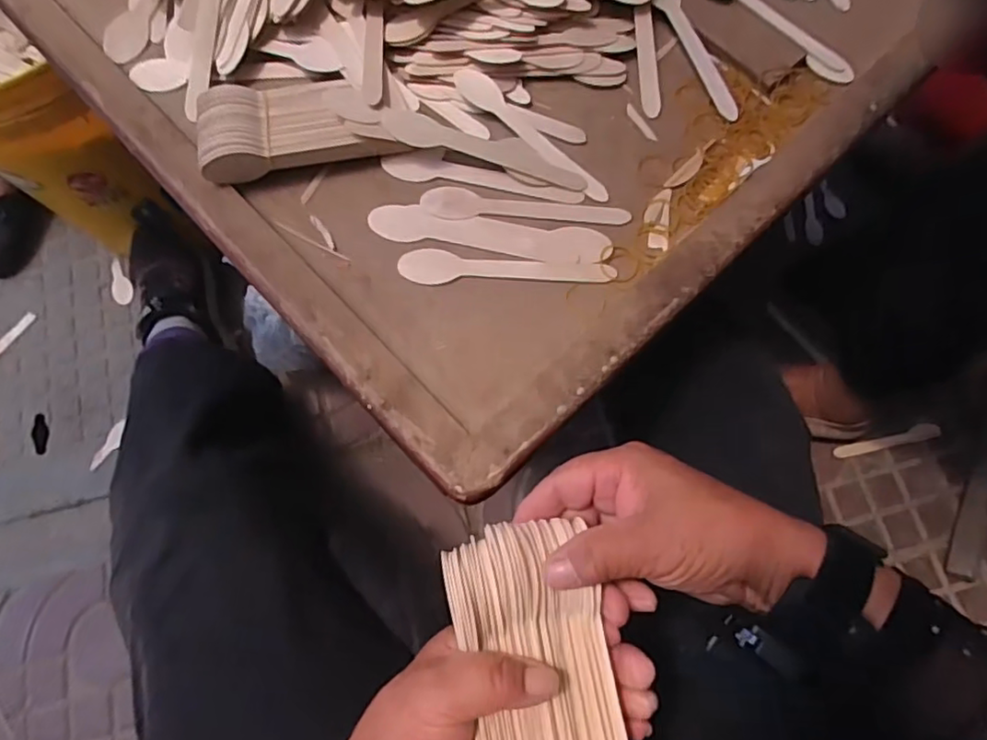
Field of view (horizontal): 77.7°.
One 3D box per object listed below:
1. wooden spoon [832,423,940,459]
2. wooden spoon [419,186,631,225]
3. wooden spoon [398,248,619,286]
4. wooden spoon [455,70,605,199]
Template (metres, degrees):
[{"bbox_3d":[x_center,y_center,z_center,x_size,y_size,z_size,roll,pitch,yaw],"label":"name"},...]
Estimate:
[{"bbox_3d":[0.551,0.100,0.857,0.154,0.011,0.022,-14,73,-6],"label":"wooden spoon"},{"bbox_3d":[0.023,-0.119,0.461,0.154,0.004,0.026,8,72,1],"label":"wooden spoon"},{"bbox_3d":[0.010,-0.071,0.450,0.156,0.006,0.026,6,72,0],"label":"wooden spoon"},{"bbox_3d":[0.030,-0.185,0.477,0.154,0.010,0.021,42,75,11],"label":"wooden spoon"}]

